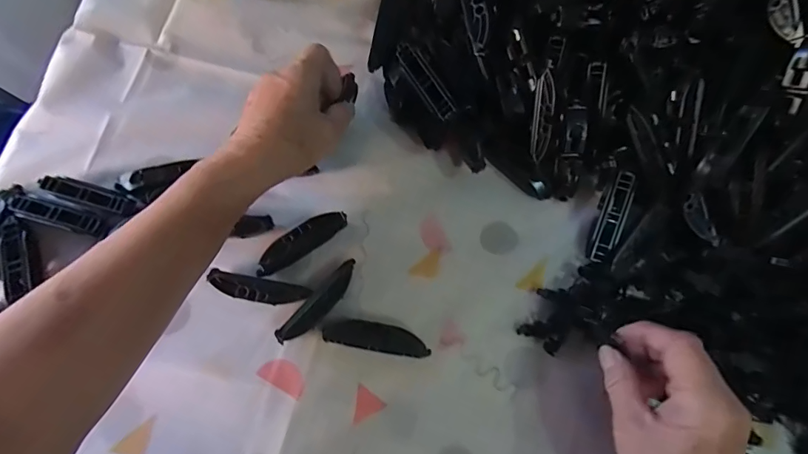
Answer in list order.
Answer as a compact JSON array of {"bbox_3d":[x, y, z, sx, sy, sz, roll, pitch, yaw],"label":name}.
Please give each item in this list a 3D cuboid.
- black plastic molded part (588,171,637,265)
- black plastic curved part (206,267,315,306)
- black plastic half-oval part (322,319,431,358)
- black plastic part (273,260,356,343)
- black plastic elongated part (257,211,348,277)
[{"bbox_3d":[0.169,-0.008,0.356,0.021,0.016,0.074,18,95,5],"label":"black plastic molded part"},{"bbox_3d":[-0.115,0.049,0.343,0.077,0.013,0.019,10,76,3],"label":"black plastic curved part"},{"bbox_3d":[-0.020,0.084,0.334,0.079,0.018,0.020,9,75,3],"label":"black plastic half-oval part"},{"bbox_3d":[-0.065,0.060,0.341,0.017,0.016,0.080,42,79,10],"label":"black plastic part"},{"bbox_3d":[-0.084,0.011,0.355,0.080,0.014,0.021,-35,78,-9],"label":"black plastic elongated part"}]

